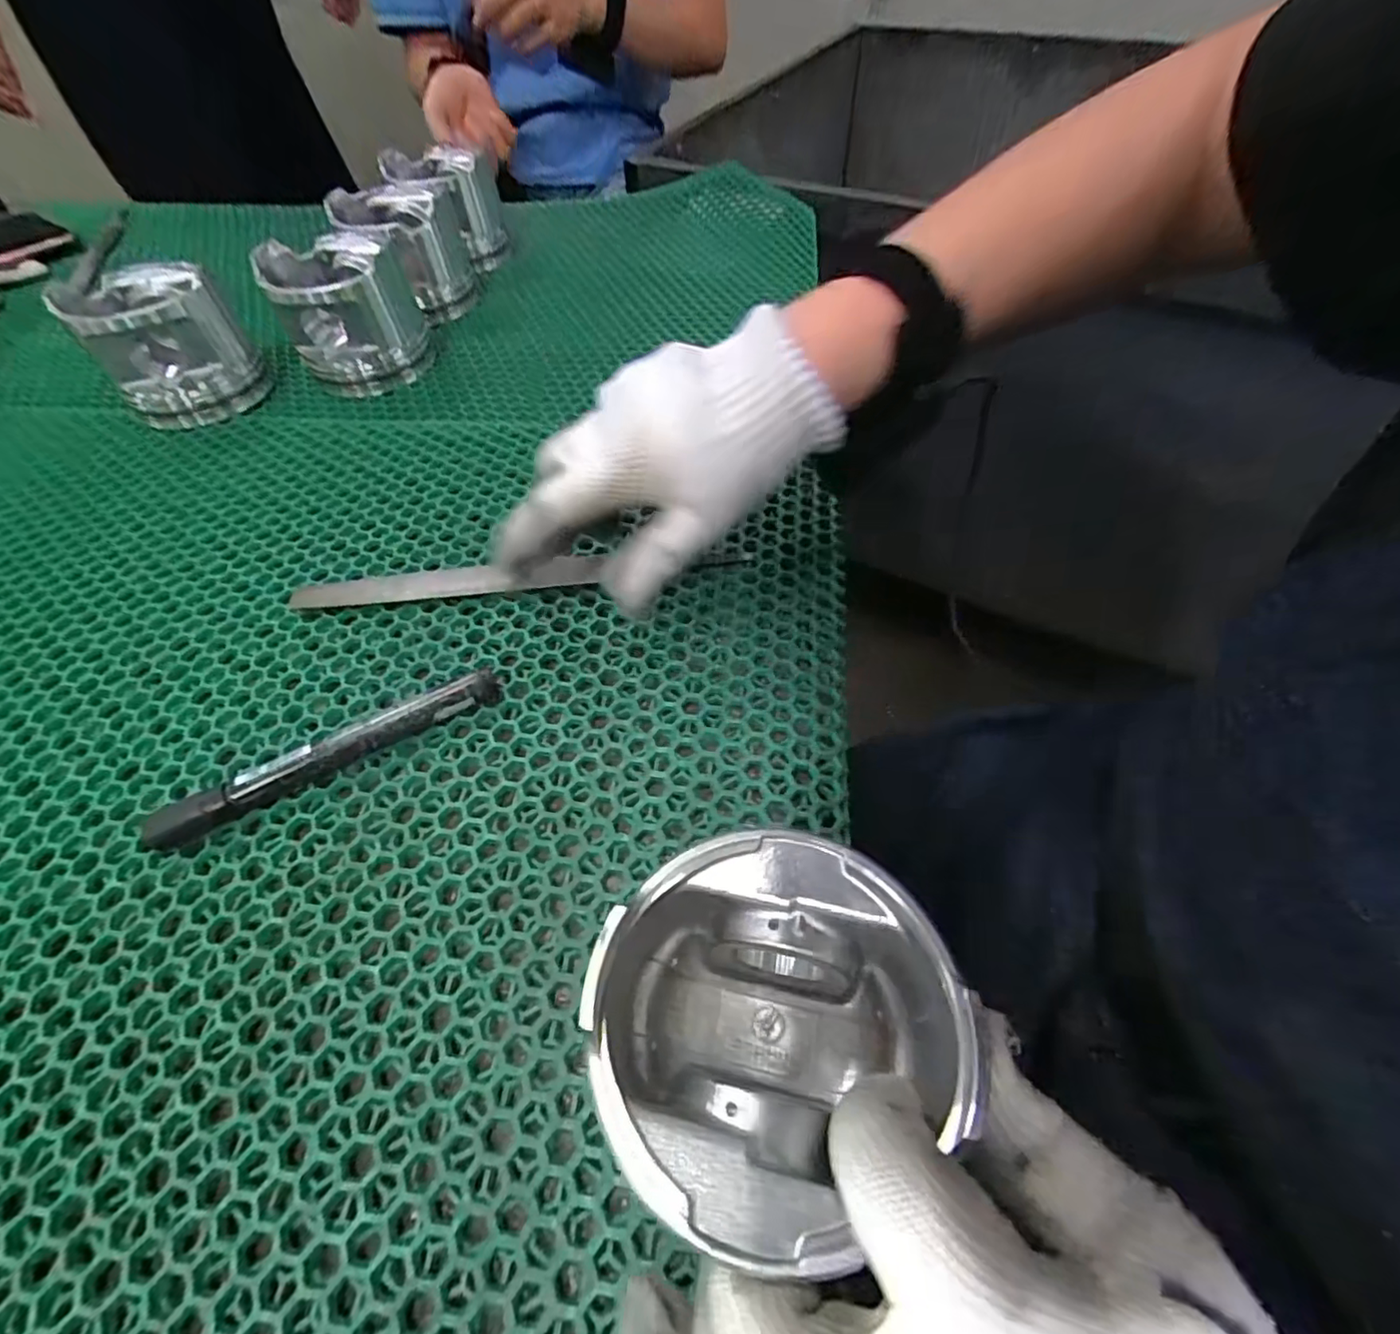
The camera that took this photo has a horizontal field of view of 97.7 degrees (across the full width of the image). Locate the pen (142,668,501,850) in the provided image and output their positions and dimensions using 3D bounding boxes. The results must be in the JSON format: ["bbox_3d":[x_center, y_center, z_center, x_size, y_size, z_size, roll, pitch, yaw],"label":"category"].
[{"bbox_3d":[-0.157,0.037,0.267,0.143,0.019,0.016,-25,58,-15],"label":"pen"}]

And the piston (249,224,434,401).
[{"bbox_3d":[-0.257,-0.269,0.456,0.092,0.077,0.089,-19,56,-12],"label":"piston"}]

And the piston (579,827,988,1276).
[{"bbox_3d":[0.022,0.100,0.174,0.094,0.066,0.086,-12,55,-7],"label":"piston"}]

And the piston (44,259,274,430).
[{"bbox_3d":[-0.377,-0.231,0.435,0.088,0.075,0.088,-33,60,-20],"label":"piston"}]

